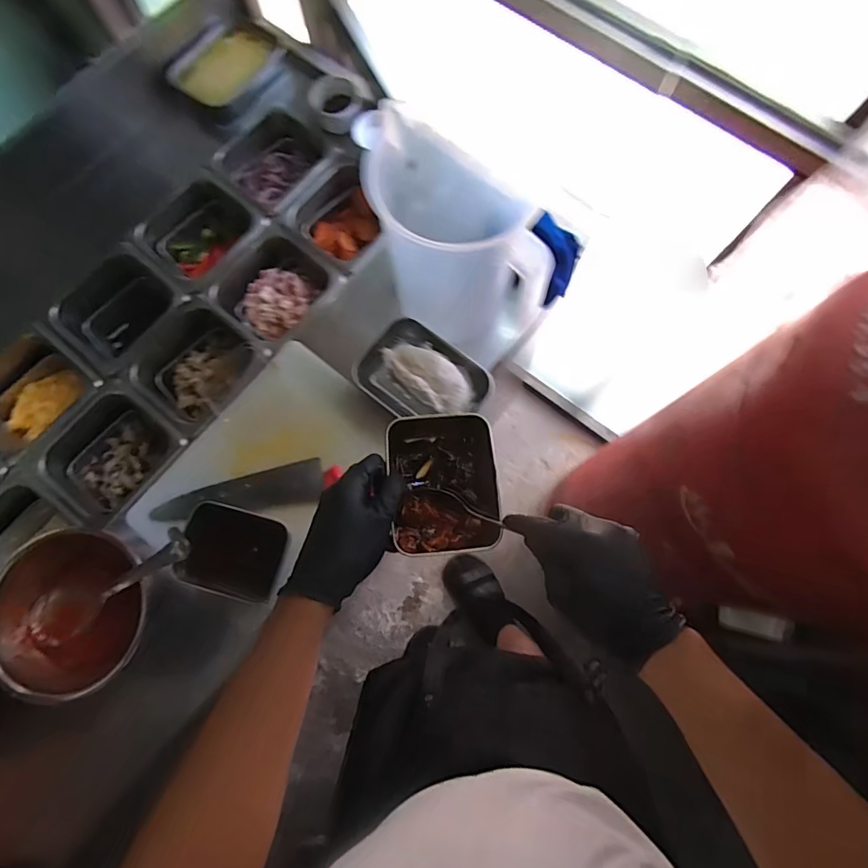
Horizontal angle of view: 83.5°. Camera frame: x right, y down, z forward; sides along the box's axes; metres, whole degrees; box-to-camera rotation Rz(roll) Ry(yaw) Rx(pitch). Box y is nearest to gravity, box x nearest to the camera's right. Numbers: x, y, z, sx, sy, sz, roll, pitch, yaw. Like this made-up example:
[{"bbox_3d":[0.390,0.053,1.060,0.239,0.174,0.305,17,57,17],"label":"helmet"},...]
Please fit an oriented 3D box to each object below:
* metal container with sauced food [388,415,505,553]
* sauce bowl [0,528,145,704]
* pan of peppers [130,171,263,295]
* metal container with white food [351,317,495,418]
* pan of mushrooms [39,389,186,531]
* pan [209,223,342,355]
[{"bbox_3d":[0.011,0.050,0.497,0.104,0.067,0.135,-6,78,-1],"label":"metal container with sauced food"},{"bbox_3d":[-0.444,0.219,0.607,0.178,0.091,0.190,0,78,0],"label":"sauce bowl"},{"bbox_3d":[-0.377,-0.317,0.824,0.159,0.094,0.170,41,81,8],"label":"pan of peppers"},{"bbox_3d":[-0.013,-0.080,0.680,0.176,0.058,0.120,32,80,7],"label":"metal container with white food"},{"bbox_3d":[-0.473,0.040,0.738,0.171,0.084,0.183,31,80,7],"label":"pan of mushrooms"},{"bbox_3d":[-0.255,-0.226,0.788,0.155,0.083,0.184,32,80,7],"label":"pan"}]

